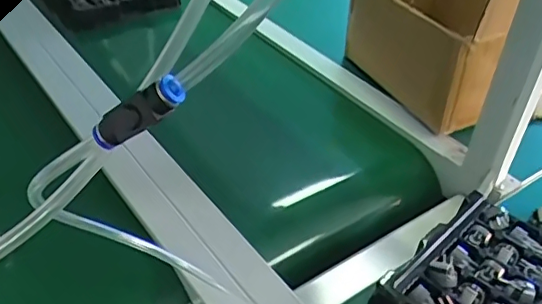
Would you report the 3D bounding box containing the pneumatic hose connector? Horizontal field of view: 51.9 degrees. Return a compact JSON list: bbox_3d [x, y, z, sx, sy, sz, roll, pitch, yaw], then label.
[{"bbox_3d":[-0.061,-0.018,0.250,0.049,0.015,0.012,-30,34,19],"label":"pneumatic hose connector"}]

